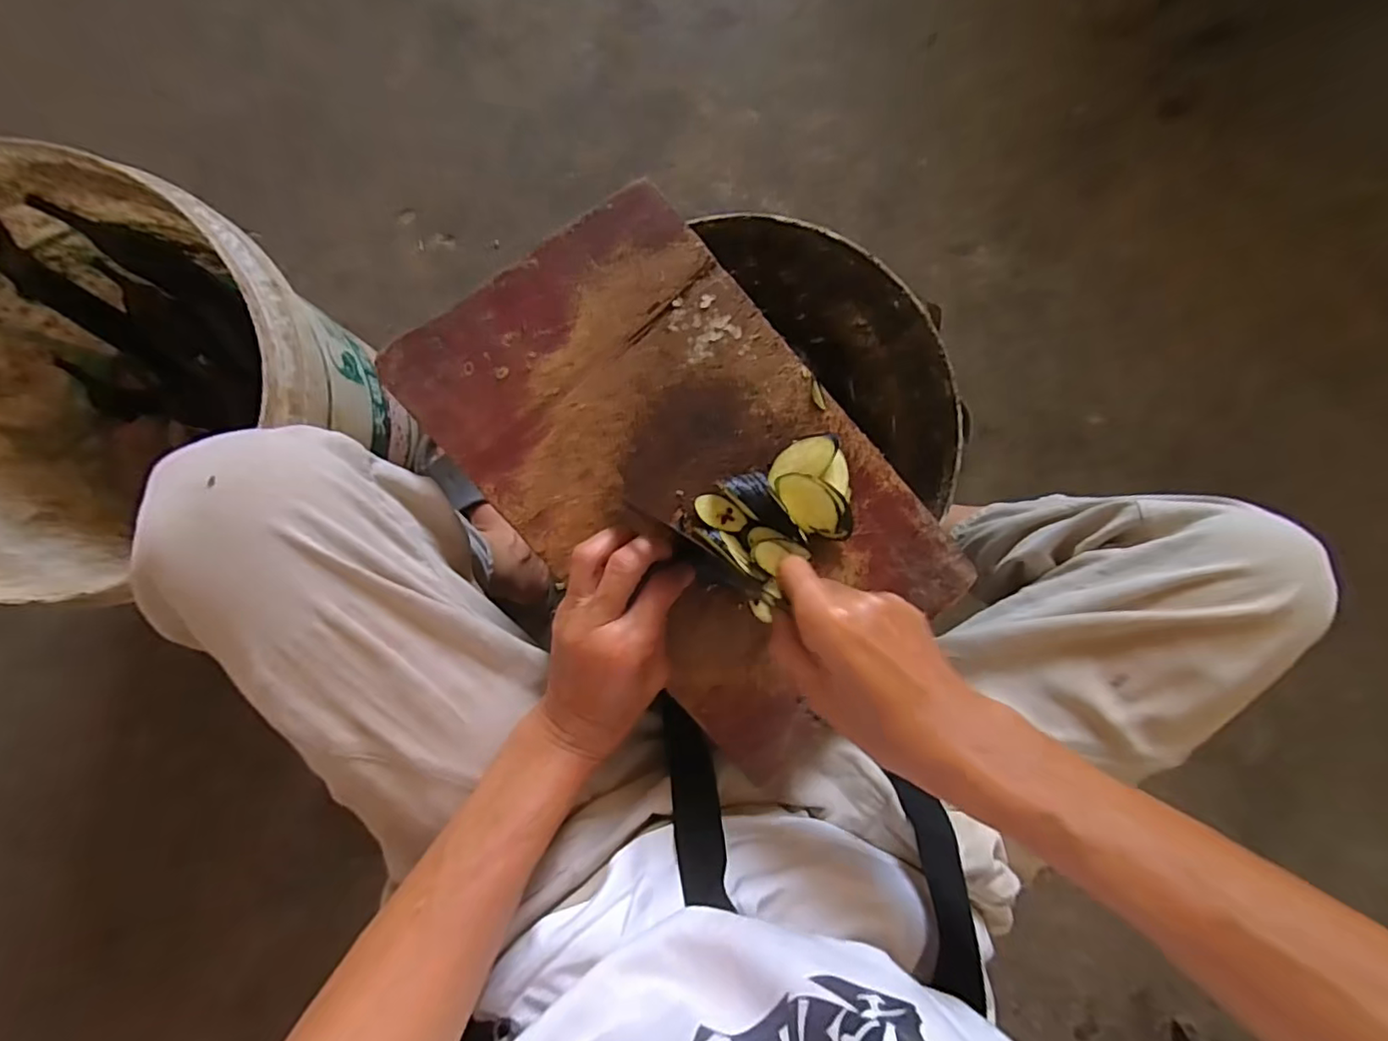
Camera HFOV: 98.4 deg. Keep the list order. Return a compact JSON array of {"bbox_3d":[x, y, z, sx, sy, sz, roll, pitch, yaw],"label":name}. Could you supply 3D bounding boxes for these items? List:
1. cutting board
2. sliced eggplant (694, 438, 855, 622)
[{"bbox_3d":[-0.001,-0.028,0.390,0.210,0.012,0.347,-42,96,-4],"label":"cutting board"},{"bbox_3d":[0.061,-0.003,0.386,0.106,0.024,0.083,-39,95,-4],"label":"sliced eggplant"}]

